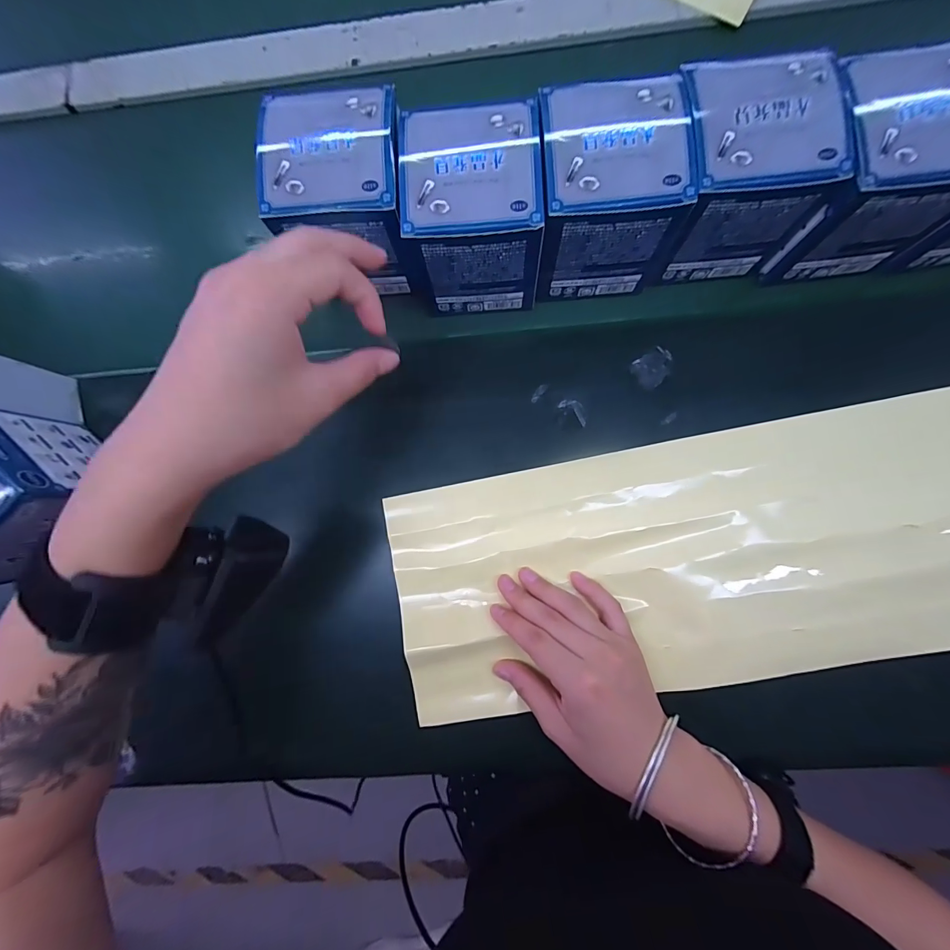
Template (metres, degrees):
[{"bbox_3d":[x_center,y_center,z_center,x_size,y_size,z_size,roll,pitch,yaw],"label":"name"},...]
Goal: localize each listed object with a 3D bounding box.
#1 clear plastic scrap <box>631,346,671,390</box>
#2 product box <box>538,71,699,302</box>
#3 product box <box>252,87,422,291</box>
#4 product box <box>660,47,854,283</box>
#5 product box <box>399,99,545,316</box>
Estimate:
[{"bbox_3d":[0.131,-0.078,0.304,0.030,0.004,0.024,-31,82,1],"label":"clear plastic scrap"},{"bbox_3d":[0.082,-0.177,0.272,0.080,0.088,0.076,-4,83,4],"label":"product box"},{"bbox_3d":[-0.081,-0.181,0.283,0.086,0.096,0.080,-1,83,5],"label":"product box"},{"bbox_3d":[0.162,-0.187,0.265,0.080,0.097,0.078,-7,83,4],"label":"product box"},{"bbox_3d":[0.000,-0.166,0.272,0.081,0.094,0.077,-3,83,4],"label":"product box"}]

